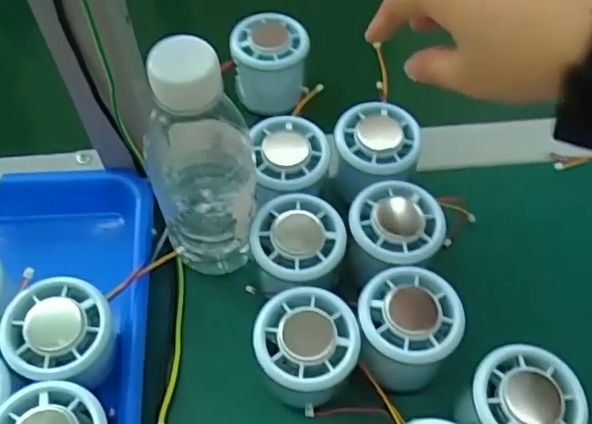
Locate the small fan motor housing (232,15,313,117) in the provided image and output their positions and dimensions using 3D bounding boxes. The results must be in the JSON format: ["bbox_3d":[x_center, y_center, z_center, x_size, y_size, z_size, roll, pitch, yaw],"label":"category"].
[{"bbox_3d":[-0.019,-0.115,0.462,0.056,0.050,0.061,0,59,-1],"label":"small fan motor housing"}]

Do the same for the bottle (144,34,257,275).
[{"bbox_3d":[-0.054,-0.027,0.337,0.060,0.174,0.061,-19,61,-12],"label":"bottle"}]

